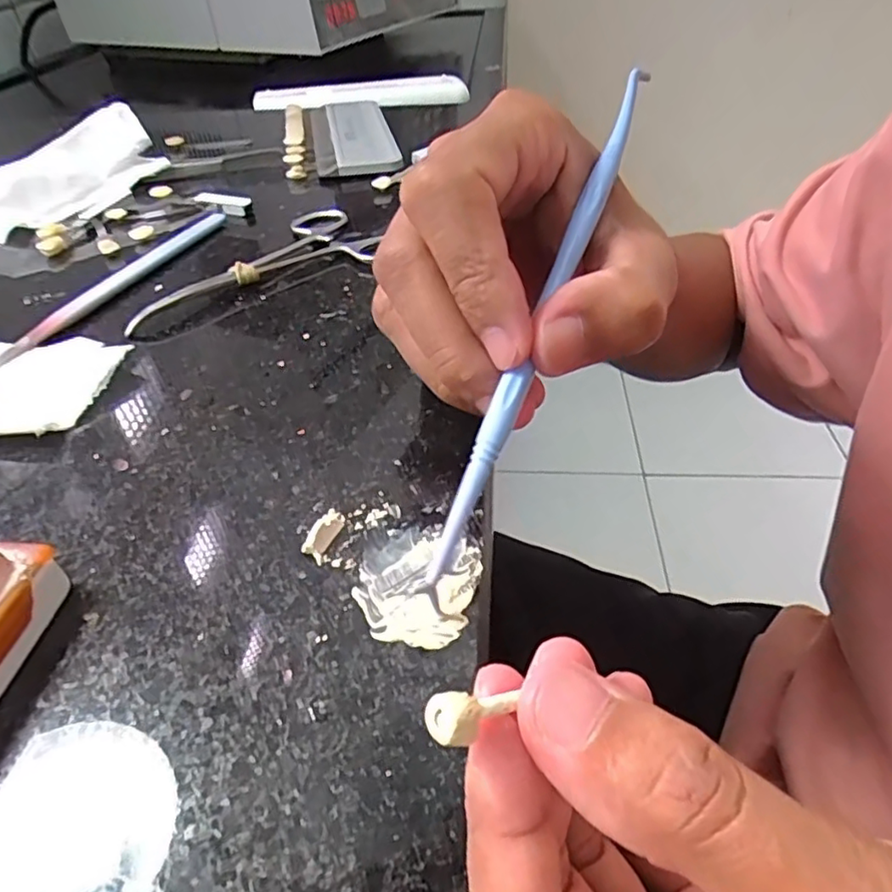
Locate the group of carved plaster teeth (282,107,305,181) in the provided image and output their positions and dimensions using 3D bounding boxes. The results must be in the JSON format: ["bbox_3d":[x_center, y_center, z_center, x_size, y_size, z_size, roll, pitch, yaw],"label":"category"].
[{"bbox_3d":[-0.097,-0.195,0.401,0.012,0.018,0.122,-7,42,-6],"label":"group of carved plaster teeth"}]

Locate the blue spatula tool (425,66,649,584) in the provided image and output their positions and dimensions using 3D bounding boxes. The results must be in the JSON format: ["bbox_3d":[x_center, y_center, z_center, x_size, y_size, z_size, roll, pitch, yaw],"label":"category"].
[{"bbox_3d":[0.027,-0.040,0.157,0.006,0.004,0.156,17,71,20],"label":"blue spatula tool"}]

